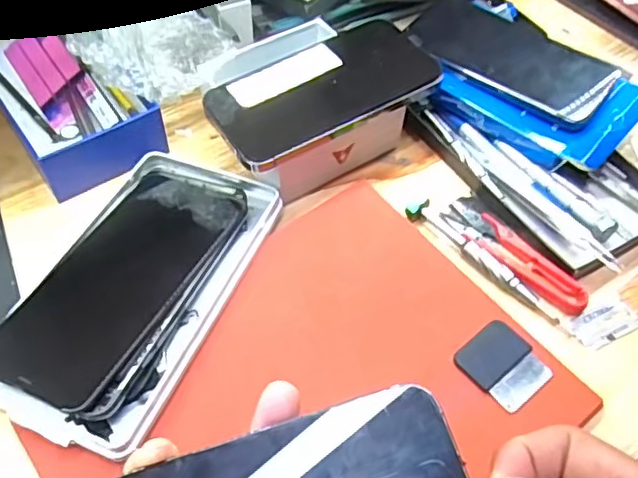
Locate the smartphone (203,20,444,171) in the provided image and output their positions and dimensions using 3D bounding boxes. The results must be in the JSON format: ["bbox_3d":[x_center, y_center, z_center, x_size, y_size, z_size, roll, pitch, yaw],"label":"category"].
[{"bbox_3d":[0.003,-0.098,0.400,0.145,0.006,0.072,-29,63,-17],"label":"smartphone"}]

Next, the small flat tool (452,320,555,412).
[{"bbox_3d":[0.100,0.068,0.339,0.039,0.007,0.042,-34,62,-23],"label":"small flat tool"}]

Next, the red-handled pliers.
[{"bbox_3d":[0.121,0.008,0.388,0.026,0.006,0.102,-34,62,-23],"label":"red-handled pliers"}]

